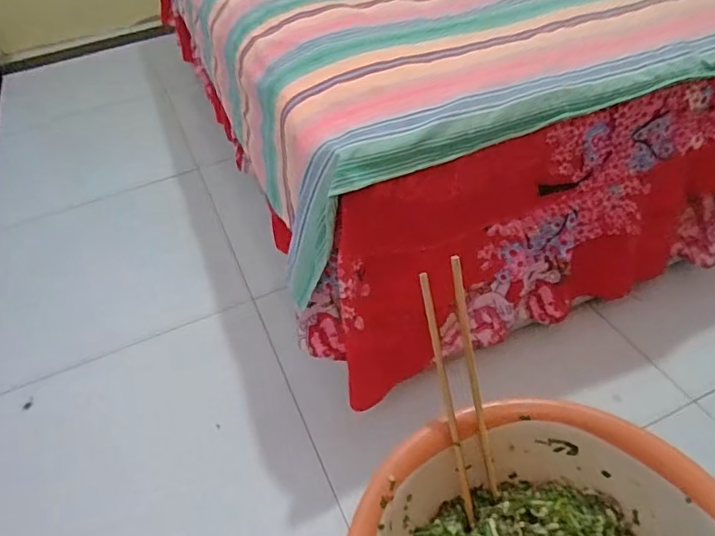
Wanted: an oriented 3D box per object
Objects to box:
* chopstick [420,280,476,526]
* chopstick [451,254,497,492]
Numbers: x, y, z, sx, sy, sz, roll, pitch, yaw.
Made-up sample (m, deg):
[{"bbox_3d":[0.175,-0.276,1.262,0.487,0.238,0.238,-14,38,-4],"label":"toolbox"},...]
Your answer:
[{"bbox_3d":[0.075,0.109,0.449,0.007,0.212,0.013,-12,6,-6],"label":"chopstick"},{"bbox_3d":[0.097,0.093,0.448,0.008,0.211,0.008,-14,14,-8],"label":"chopstick"}]

